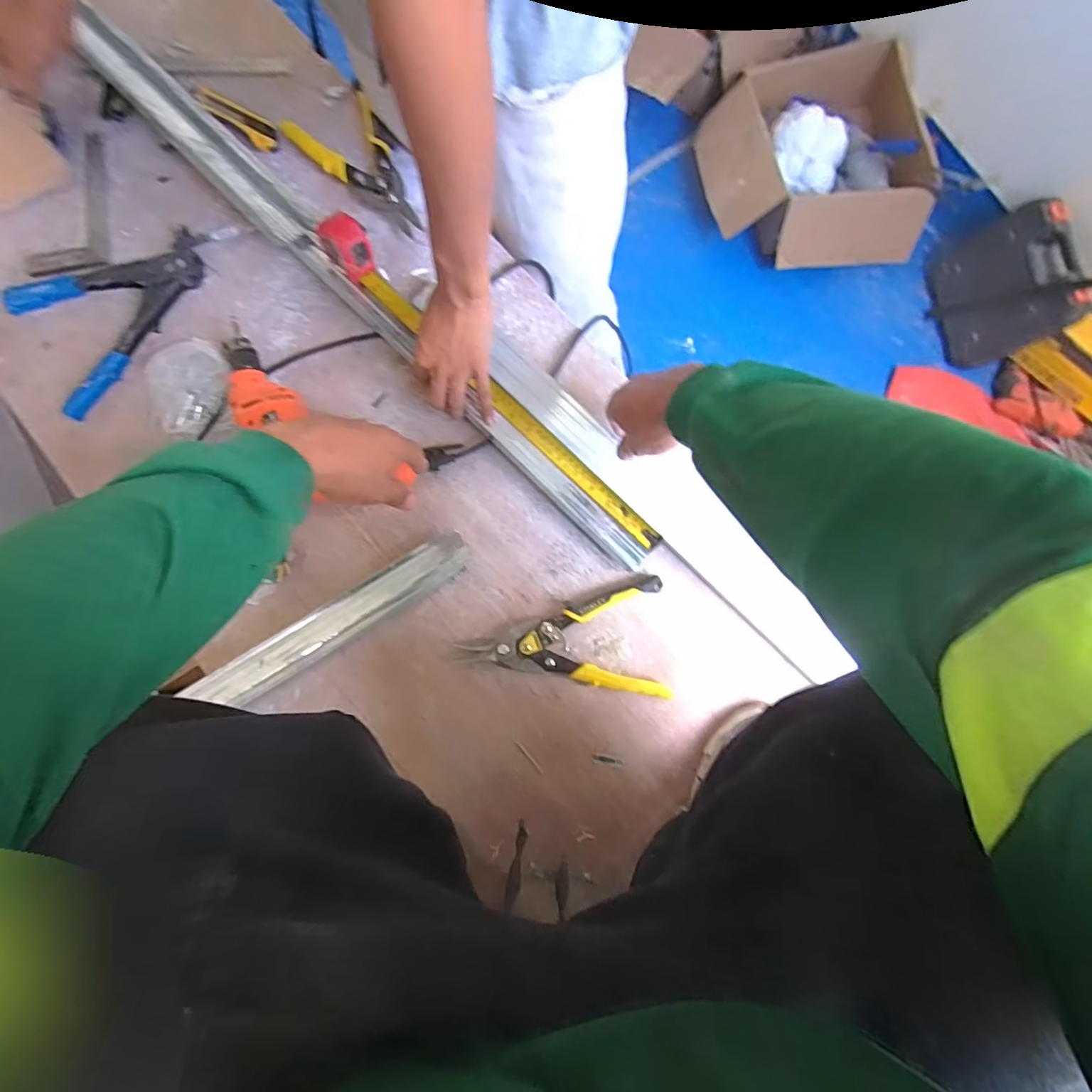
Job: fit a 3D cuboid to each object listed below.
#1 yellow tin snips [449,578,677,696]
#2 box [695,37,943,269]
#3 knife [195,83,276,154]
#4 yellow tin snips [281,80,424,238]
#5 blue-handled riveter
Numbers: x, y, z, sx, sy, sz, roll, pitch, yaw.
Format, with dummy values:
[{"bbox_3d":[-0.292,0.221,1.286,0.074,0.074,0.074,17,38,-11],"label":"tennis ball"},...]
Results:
[{"bbox_3d":[0.031,0.088,0.632,0.232,0.027,0.128,10,82,3],"label":"yellow tin snips"},{"bbox_3d":[0.634,-0.936,1.346,0.498,0.219,0.457,-2,82,1],"label":"box"},{"bbox_3d":[-0.404,-0.560,0.720,0.141,0.014,0.037,36,84,6],"label":"knife"},{"bbox_3d":[-0.238,-0.485,0.708,0.113,0.020,0.211,-32,82,-3],"label":"yellow tin snips"},{"bbox_3d":[-0.551,-0.326,0.695,0.175,0.024,0.295,37,84,6],"label":"blue-handled riveter"}]

